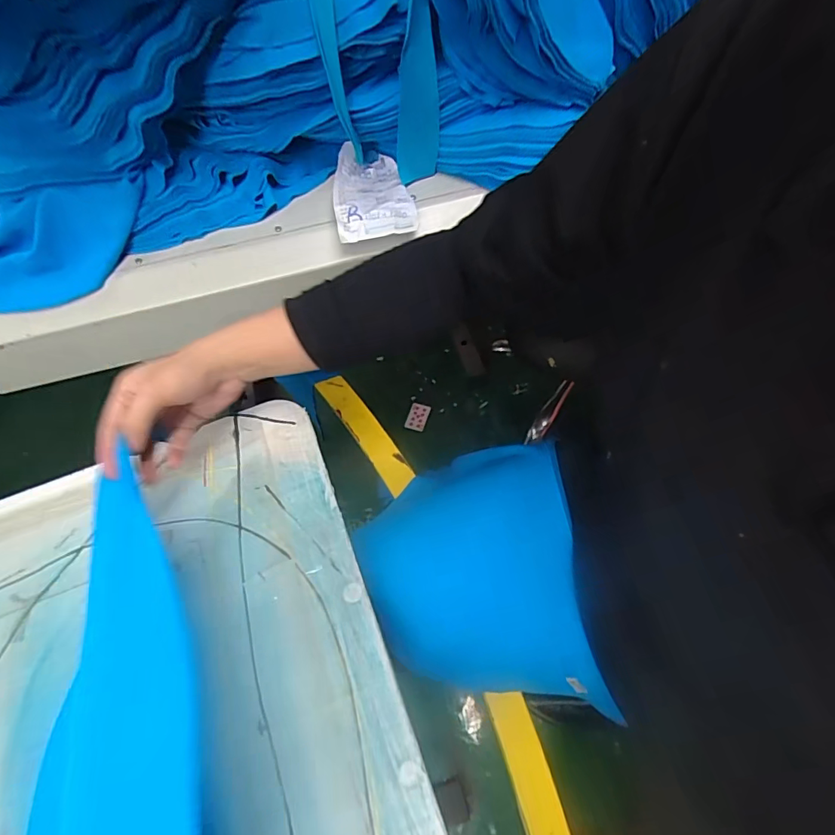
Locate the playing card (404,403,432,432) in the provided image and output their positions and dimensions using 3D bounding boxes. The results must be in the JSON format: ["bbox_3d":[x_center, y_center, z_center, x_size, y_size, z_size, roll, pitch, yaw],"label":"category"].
[{"bbox_3d":[0.001,-0.001,1.464,0.060,0.007,0.084,19,81,-2],"label":"playing card"}]

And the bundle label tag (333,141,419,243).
[{"bbox_3d":[-0.044,-0.221,0.465,0.074,0.028,0.110,-9,61,0],"label":"bundle label tag"}]

